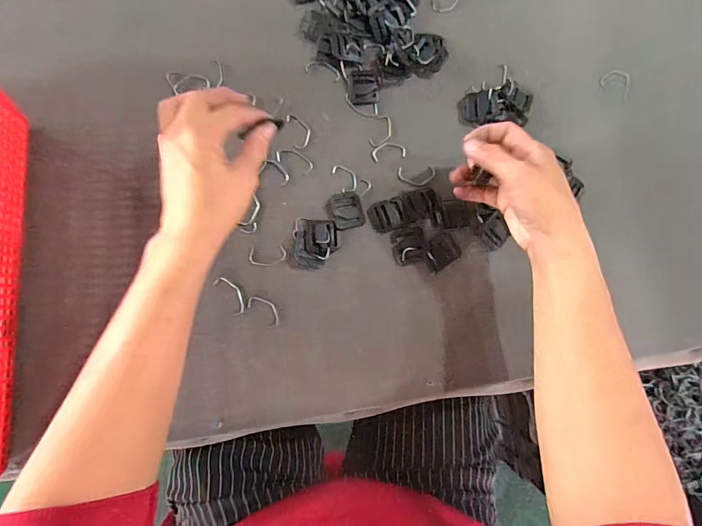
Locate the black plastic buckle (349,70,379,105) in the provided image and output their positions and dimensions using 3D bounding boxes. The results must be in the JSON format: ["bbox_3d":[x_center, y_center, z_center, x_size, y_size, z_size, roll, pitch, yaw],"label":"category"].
[{"bbox_3d":[0.013,-0.179,0.402,0.028,0.006,0.033,-9,84,-6],"label":"black plastic buckle"}]

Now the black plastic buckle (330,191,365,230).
[{"bbox_3d":[-0.003,-0.052,0.386,0.031,0.004,0.037,-14,85,-6],"label":"black plastic buckle"}]

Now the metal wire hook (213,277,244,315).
[{"bbox_3d":[-0.111,0.029,0.367,0.017,0.004,0.040,-35,87,-8],"label":"metal wire hook"}]

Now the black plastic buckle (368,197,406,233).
[{"bbox_3d":[0.036,-0.047,0.389,0.035,0.004,0.031,-15,85,-6],"label":"black plastic buckle"}]

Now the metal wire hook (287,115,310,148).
[{"bbox_3d":[-0.050,-0.132,0.393,0.020,0.004,0.036,-15,85,-6],"label":"metal wire hook"}]

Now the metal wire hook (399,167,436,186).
[{"bbox_3d":[0.067,-0.088,0.398,0.037,0.004,0.020,-3,84,-5],"label":"metal wire hook"}]

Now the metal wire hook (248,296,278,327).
[{"bbox_3d":[-0.081,0.045,0.372,0.018,0.004,0.036,-44,88,-8],"label":"metal wire hook"}]

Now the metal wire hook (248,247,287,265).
[{"bbox_3d":[-0.079,-0.006,0.375,0.035,0.004,0.018,-3,84,-5],"label":"metal wire hook"}]

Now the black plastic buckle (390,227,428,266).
[{"bbox_3d":[0.058,-0.017,0.388,0.034,0.004,0.035,-13,85,-6],"label":"black plastic buckle"}]

